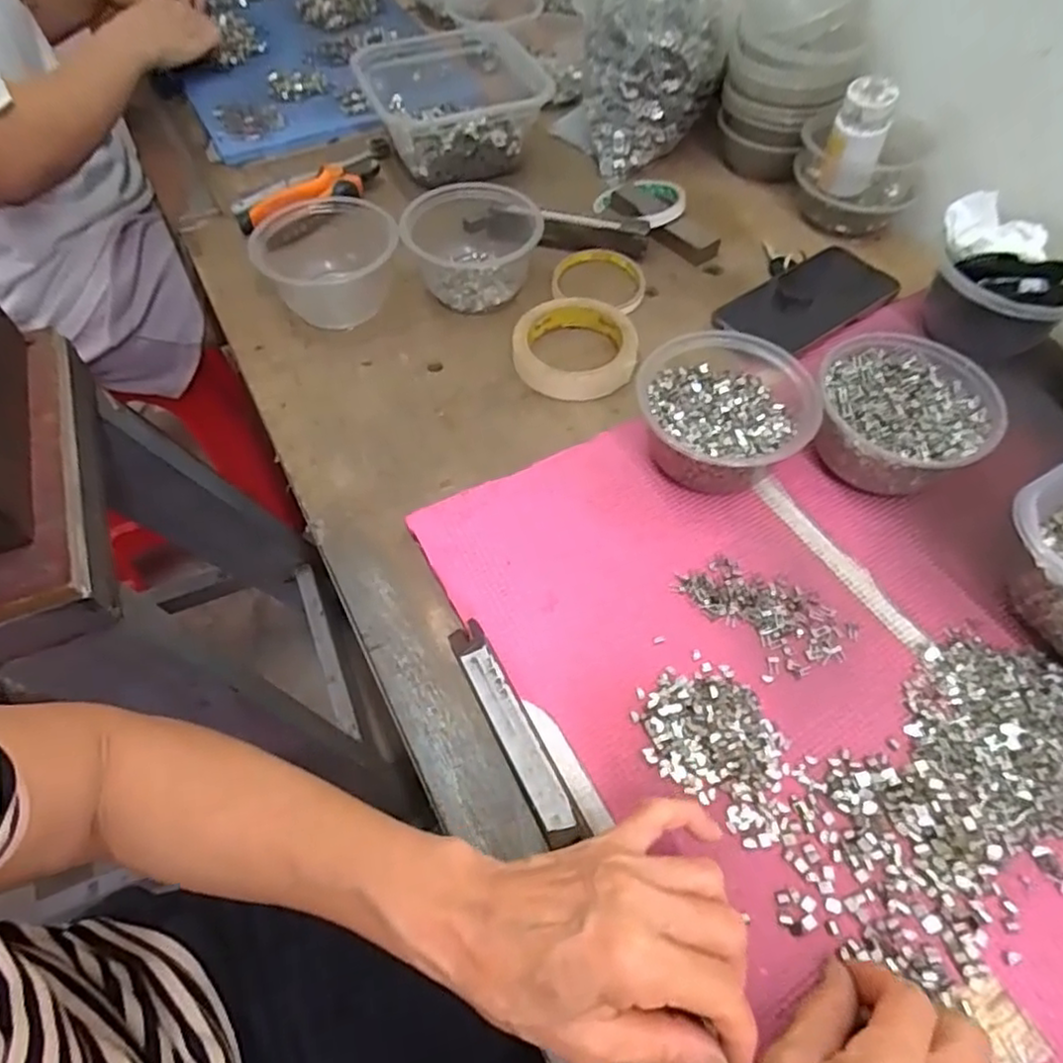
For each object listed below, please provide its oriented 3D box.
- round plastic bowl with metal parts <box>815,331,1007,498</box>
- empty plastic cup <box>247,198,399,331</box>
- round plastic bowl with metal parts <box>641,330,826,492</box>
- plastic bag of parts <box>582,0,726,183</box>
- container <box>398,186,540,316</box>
[{"bbox_3d":[0.250,-0.076,0.466,0.109,0.058,0.113,-1,57,1],"label":"round plastic bowl with metal parts"},{"bbox_3d":[-0.173,-0.235,0.577,0.119,0.059,0.131,-12,57,-6],"label":"empty plastic cup"},{"bbox_3d":[0.130,-0.076,0.465,0.112,0.058,0.113,-1,57,1],"label":"round plastic bowl with metal parts"},{"bbox_3d":[0.121,-0.462,0.683,0.132,0.122,0.124,-4,56,-1],"label":"plastic bag of parts"},{"bbox_3d":[-0.049,-0.254,0.591,0.111,0.059,0.111,-1,57,1],"label":"container"}]

